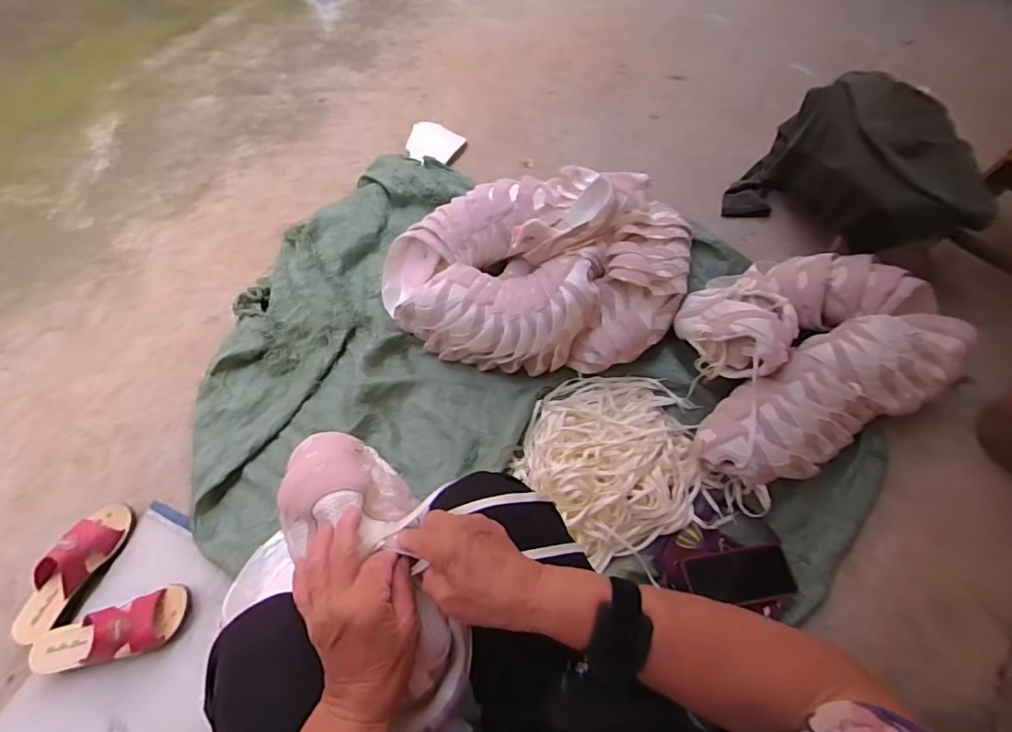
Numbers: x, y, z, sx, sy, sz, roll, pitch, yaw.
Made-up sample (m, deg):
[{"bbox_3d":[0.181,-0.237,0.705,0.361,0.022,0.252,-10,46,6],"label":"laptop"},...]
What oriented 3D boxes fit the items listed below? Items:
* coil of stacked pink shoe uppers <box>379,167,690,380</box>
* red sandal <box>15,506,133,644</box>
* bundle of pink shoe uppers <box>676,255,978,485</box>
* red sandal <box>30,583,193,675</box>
[{"bbox_3d":[0.069,-0.181,1.036,0.610,0.224,0.395,-15,66,-8],"label":"coil of stacked pink shoe uppers"},{"bbox_3d":[-0.719,0.336,0.866,0.085,0.067,0.225,17,66,7],"label":"red sandal"},{"bbox_3d":[0.549,-0.043,0.970,0.563,0.167,0.385,-26,66,-12],"label":"bundle of pink shoe uppers"},{"bbox_3d":[-0.627,0.425,0.823,0.230,0.074,0.088,-20,67,-10],"label":"red sandal"}]

